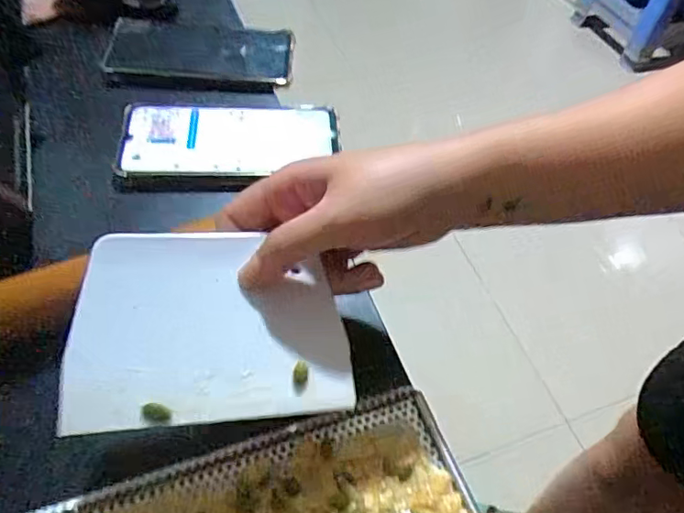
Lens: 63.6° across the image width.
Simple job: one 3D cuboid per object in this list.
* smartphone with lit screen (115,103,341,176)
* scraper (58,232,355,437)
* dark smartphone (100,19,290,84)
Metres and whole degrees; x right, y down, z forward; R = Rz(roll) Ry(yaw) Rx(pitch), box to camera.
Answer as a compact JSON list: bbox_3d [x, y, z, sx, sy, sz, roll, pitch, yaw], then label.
[{"bbox_3d":[-0.087,-0.093,0.429,0.164,0.009,0.072,-2,55,-6],"label":"smartphone with lit screen"},{"bbox_3d":[-0.062,0.032,0.266,0.126,0.004,0.091,-2,70,-15],"label":"scraper"},{"bbox_3d":[-0.125,-0.183,0.491,0.157,0.012,0.070,3,54,-3],"label":"dark smartphone"}]

